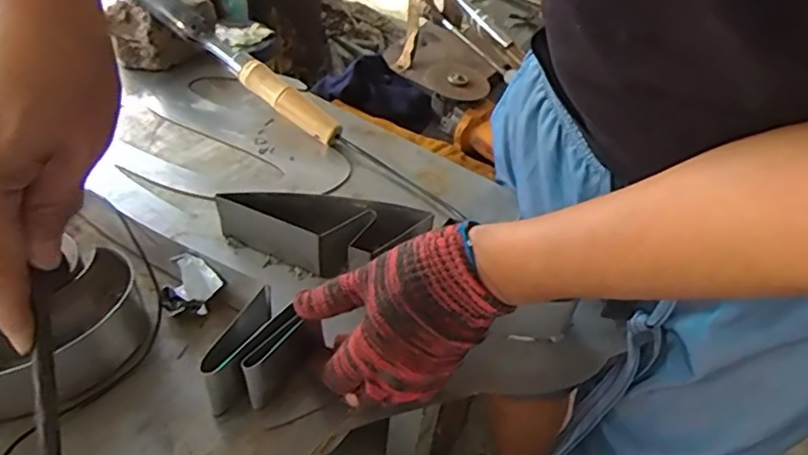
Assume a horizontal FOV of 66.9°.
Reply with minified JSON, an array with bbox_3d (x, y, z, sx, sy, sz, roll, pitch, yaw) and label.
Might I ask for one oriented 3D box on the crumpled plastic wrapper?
[{"bbox_3d":[-0.164,0.047,0.464,0.040,0.037,0.035,27,50,17],"label":"crumpled plastic wrapper"}]

